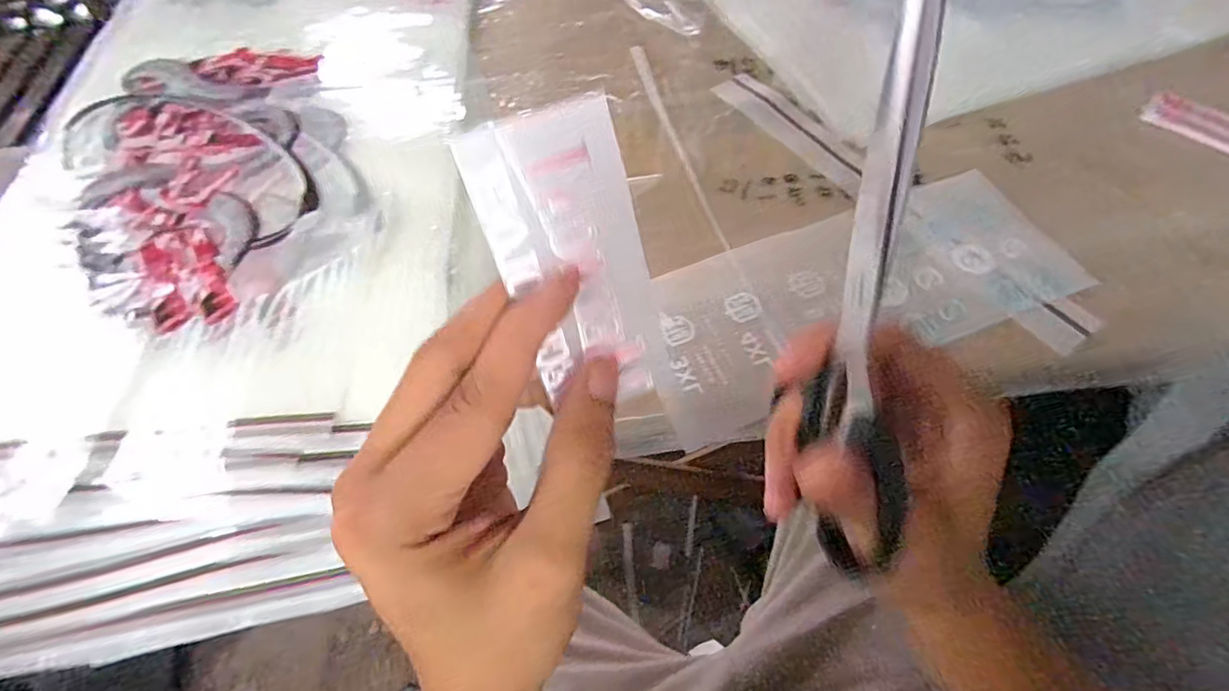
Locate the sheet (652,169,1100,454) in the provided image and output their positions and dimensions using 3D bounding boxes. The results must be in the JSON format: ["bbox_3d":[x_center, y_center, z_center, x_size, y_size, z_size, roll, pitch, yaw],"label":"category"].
[{"bbox_3d":[0.151,-0.037,0.353,0.278,0.005,0.115,-20,60,-8],"label":"sheet"}]

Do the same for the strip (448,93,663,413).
[{"bbox_3d":[-0.010,-0.021,0.162,0.042,0.089,0.004,-22,29,-10],"label":"strip"}]

